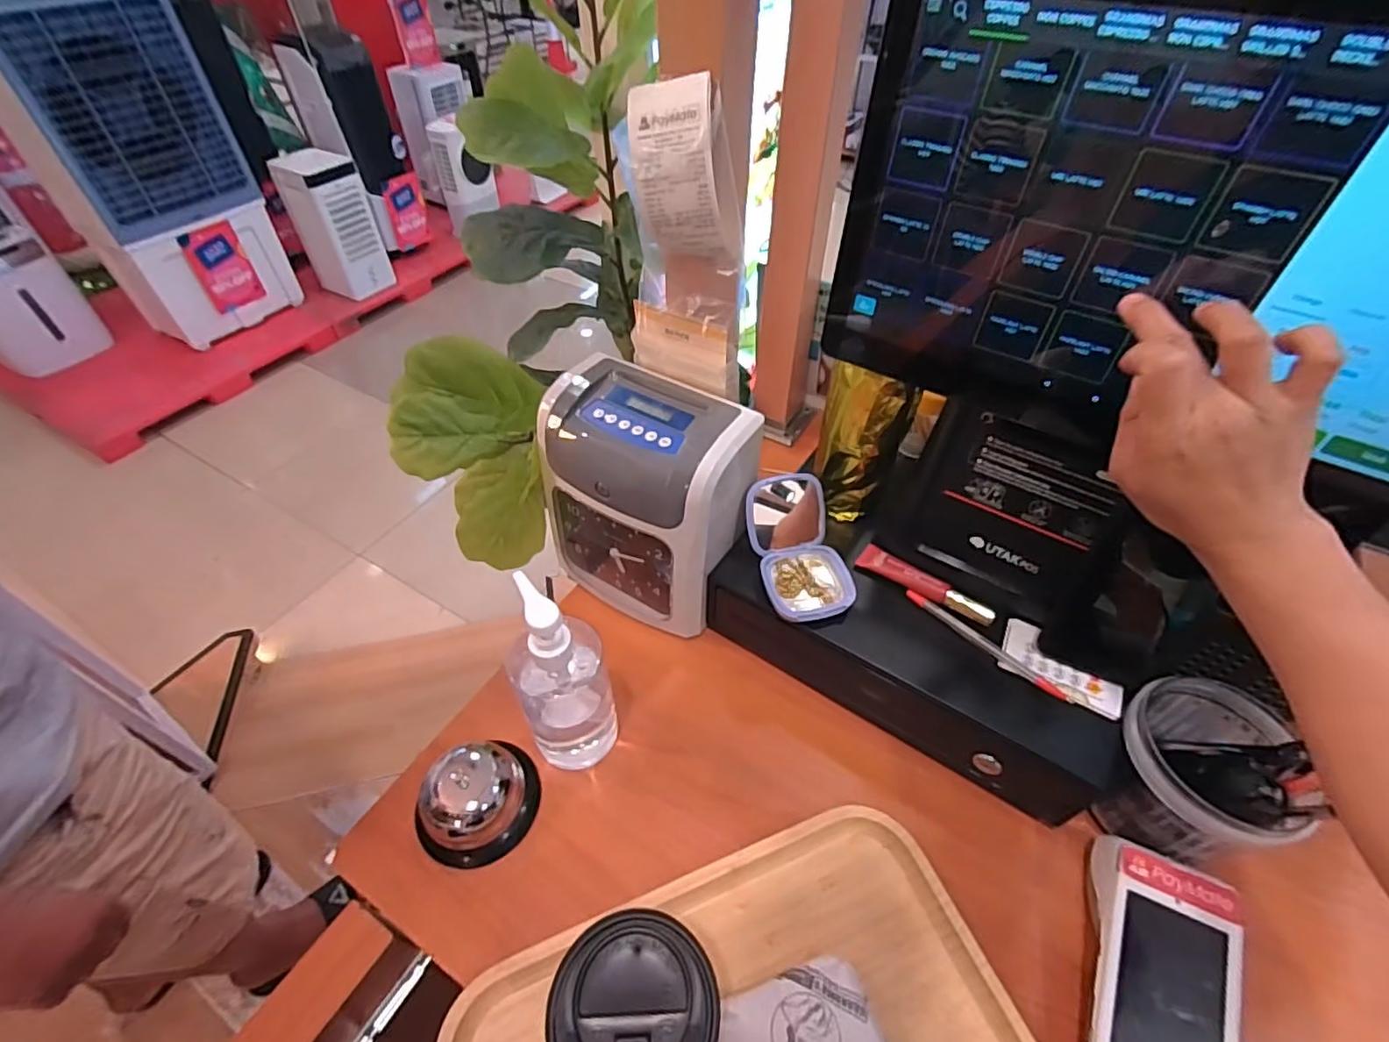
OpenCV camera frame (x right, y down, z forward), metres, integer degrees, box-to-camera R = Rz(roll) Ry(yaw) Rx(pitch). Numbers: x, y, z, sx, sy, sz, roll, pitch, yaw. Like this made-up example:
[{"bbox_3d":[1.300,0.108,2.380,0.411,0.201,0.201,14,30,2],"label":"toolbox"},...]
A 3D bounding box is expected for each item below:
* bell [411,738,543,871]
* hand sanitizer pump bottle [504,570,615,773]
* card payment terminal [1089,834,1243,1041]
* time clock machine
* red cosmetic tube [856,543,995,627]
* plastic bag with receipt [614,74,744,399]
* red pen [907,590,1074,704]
[{"bbox_3d":[-0.174,0.225,0.497,0.085,0.055,0.097,7,48,6],"label":"bell"},{"bbox_3d":[-0.105,0.128,0.480,0.072,0.194,0.080,-16,50,-14],"label":"hand sanitizer pump bottle"},{"bbox_3d":[0.306,0.313,0.403,0.082,0.054,0.174,17,50,15],"label":"card payment terminal"},{"bbox_3d":[-0.048,-0.020,0.583,0.183,0.196,0.124,26,53,22],"label":"time clock machine"},{"bbox_3d":[0.198,0.056,0.529,0.119,0.015,0.027,33,58,24],"label":"red cosmetic tube"},{"bbox_3d":[-0.007,-0.202,0.469,0.095,0.216,0.031,19,51,17],"label":"plastic bag with receipt"},{"bbox_3d":[0.236,0.100,0.496,0.009,0.011,0.140,-36,59,-26],"label":"red pen"}]

